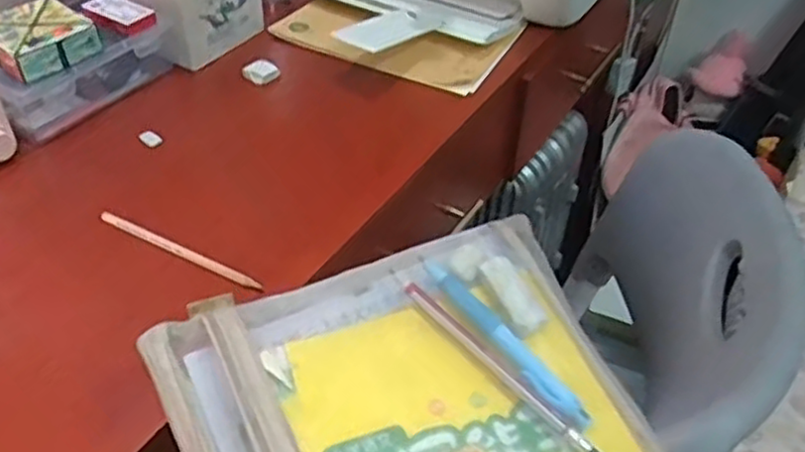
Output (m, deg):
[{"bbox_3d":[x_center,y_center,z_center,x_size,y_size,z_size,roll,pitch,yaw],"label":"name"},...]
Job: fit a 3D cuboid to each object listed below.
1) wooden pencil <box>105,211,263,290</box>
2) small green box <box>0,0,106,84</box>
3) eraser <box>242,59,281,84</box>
[{"bbox_3d":[-0.179,0.019,0.573,0.161,0.005,0.009,21,46,19],"label":"wooden pencil"},{"bbox_3d":[-0.343,-0.177,0.674,0.088,0.030,0.084,30,50,27],"label":"small green box"},{"bbox_3d":[-0.153,-0.167,0.777,0.038,0.018,0.021,-10,44,-13],"label":"eraser"}]

